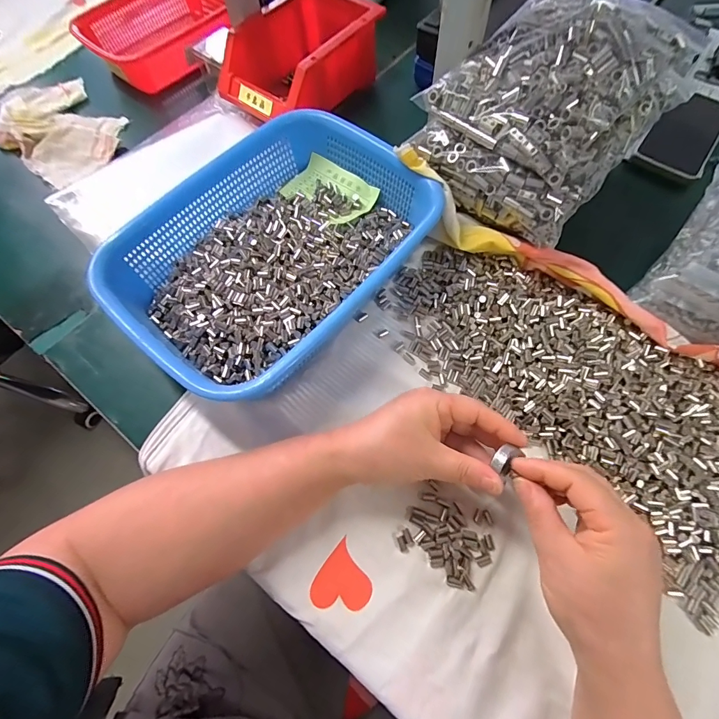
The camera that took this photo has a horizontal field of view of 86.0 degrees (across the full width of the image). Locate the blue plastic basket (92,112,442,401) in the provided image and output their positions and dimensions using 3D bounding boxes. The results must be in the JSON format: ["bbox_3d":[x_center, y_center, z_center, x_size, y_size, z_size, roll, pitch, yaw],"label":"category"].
[{"bbox_3d":[-0.076,-0.100,0.365,0.203,0.069,0.282,37,73,16],"label":"blue plastic basket"}]

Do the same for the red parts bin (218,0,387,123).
[{"bbox_3d":[-0.067,-0.371,0.475,0.117,0.072,0.190,39,74,17],"label":"red parts bin"}]

